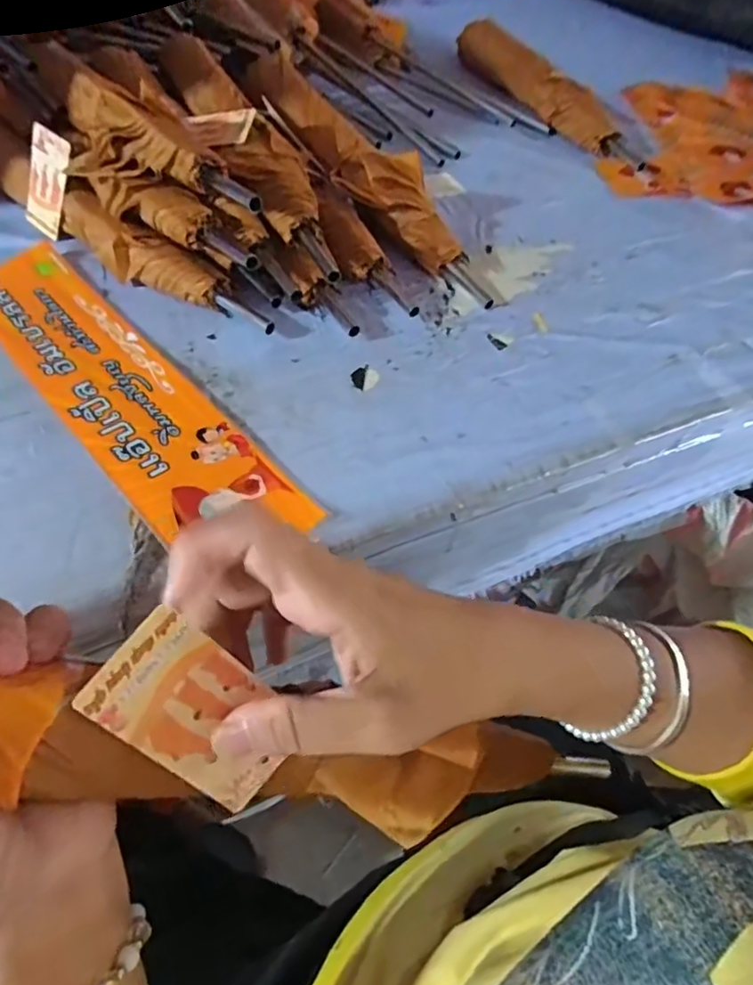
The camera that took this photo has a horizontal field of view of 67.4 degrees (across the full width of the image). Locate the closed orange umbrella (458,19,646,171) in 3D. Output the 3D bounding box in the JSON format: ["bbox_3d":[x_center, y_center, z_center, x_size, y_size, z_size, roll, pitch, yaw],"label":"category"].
[{"bbox_3d":[0.188,-0.457,0.641,0.056,0.042,0.333,-16,57,-15],"label":"closed orange umbrella"}]

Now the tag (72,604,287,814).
[{"bbox_3d":[-0.060,0.076,0.195,0.039,0.073,0.004,-49,25,-18],"label":"tag"}]

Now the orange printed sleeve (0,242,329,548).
[{"bbox_3d":[-0.171,-0.072,0.365,0.074,0.008,0.326,-36,65,-26],"label":"orange printed sleeve"}]

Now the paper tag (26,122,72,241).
[{"bbox_3d":[-0.260,-0.244,0.445,0.040,0.074,0.006,34,31,12],"label":"paper tag"}]

